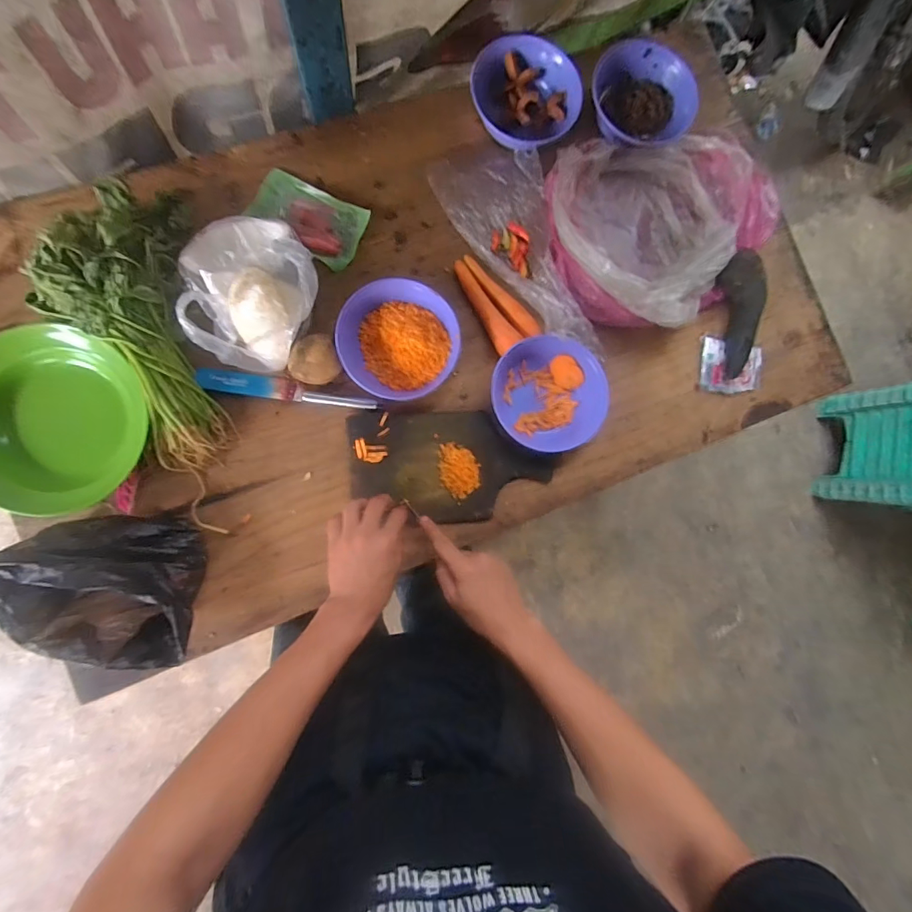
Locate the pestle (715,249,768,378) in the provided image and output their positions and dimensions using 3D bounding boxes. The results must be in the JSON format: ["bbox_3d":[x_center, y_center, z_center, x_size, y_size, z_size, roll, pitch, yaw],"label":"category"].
[{"bbox_3d":[0.406,-0.199,0.643,0.054,0.041,0.174,-3,91,-8],"label":"pestle"}]

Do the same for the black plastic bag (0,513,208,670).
[{"bbox_3d":[-0.372,0.143,0.484,0.175,0.078,0.145,2,90,-8],"label":"black plastic bag"}]

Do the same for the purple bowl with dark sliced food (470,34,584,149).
[{"bbox_3d":[0.093,-0.494,0.626,0.145,0.043,0.125,-11,92,-8],"label":"purple bowl with dark sliced food"}]

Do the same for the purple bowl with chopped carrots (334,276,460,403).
[{"bbox_3d":[-0.071,-0.140,0.568,0.142,0.049,0.135,0,91,-8],"label":"purple bowl with chopped carrots"}]

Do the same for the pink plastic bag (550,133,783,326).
[{"bbox_3d":[0.281,-0.329,0.619,0.330,0.097,0.268,-37,95,-6],"label":"pink plastic bag"}]

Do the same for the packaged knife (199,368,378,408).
[{"bbox_3d":[-0.206,-0.083,0.570,0.215,0.016,0.029,6,90,-8],"label":"packaged knife"}]

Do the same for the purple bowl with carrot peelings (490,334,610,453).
[{"bbox_3d":[0.117,-0.079,0.594,0.144,0.059,0.137,0,91,-8],"label":"purple bowl with carrot peelings"}]

